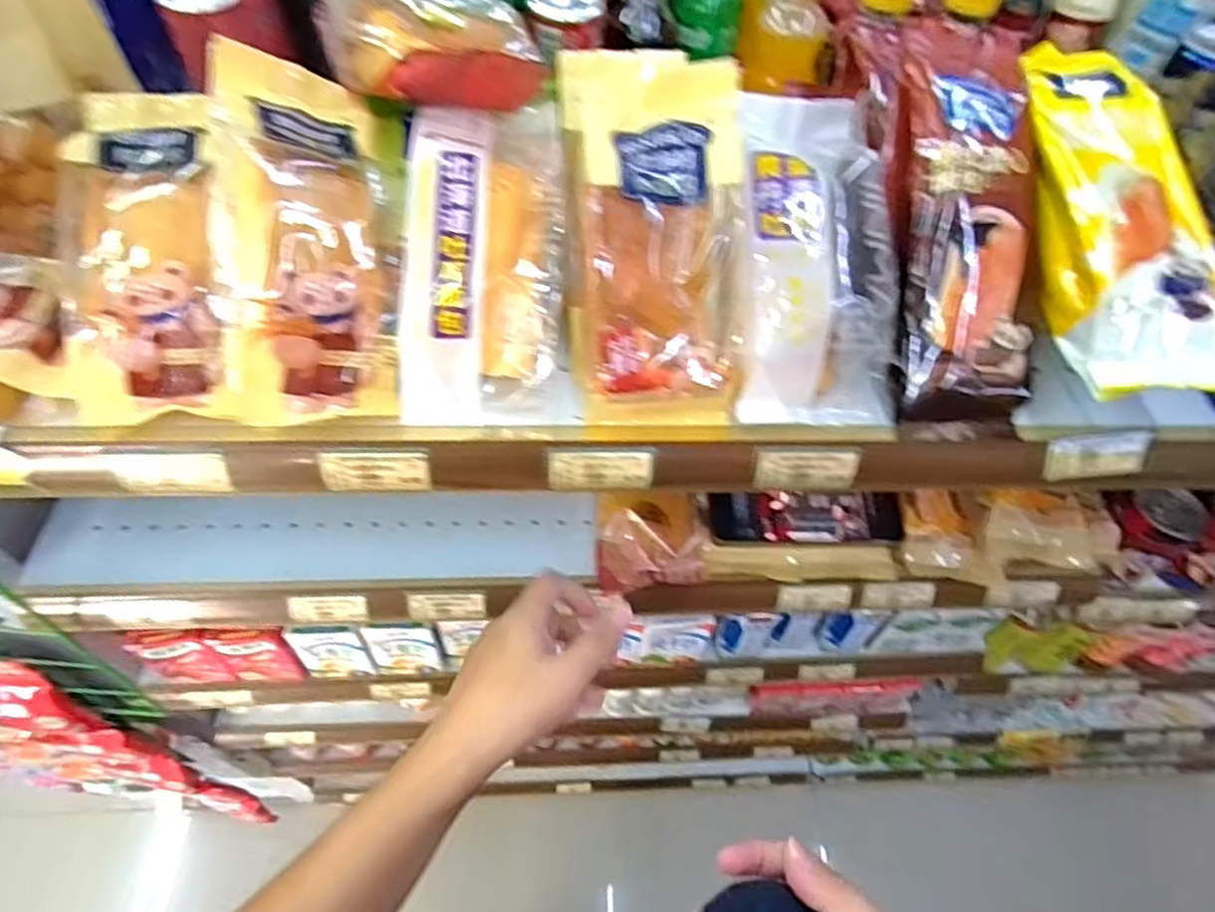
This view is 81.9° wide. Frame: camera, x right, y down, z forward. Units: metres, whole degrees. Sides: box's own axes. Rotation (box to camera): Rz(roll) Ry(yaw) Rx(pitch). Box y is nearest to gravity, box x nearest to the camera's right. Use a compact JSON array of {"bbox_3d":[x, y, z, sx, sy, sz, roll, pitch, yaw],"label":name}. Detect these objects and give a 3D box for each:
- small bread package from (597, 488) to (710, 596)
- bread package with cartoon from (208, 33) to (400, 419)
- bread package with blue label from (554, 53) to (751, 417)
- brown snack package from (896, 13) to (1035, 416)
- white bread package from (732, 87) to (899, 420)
[{"bbox_3d":[0.037,0.066,0.557,0.087,0.034,0.075,-2,83,-2],"label":"small bread package"},{"bbox_3d":[-0.174,-0.126,0.388,0.091,0.056,0.215,-9,82,-10],"label":"bread package with cartoon"},{"bbox_3d":[0.027,-0.115,0.377,0.091,0.033,0.194,-4,98,-6],"label":"bread package with blue label"},{"bbox_3d":[0.218,-0.148,0.426,0.078,0.034,0.248,1,88,-3],"label":"brown snack package"},{"bbox_3d":[0.122,-0.118,0.406,0.102,0.054,0.198,0,85,-4],"label":"white bread package"}]

